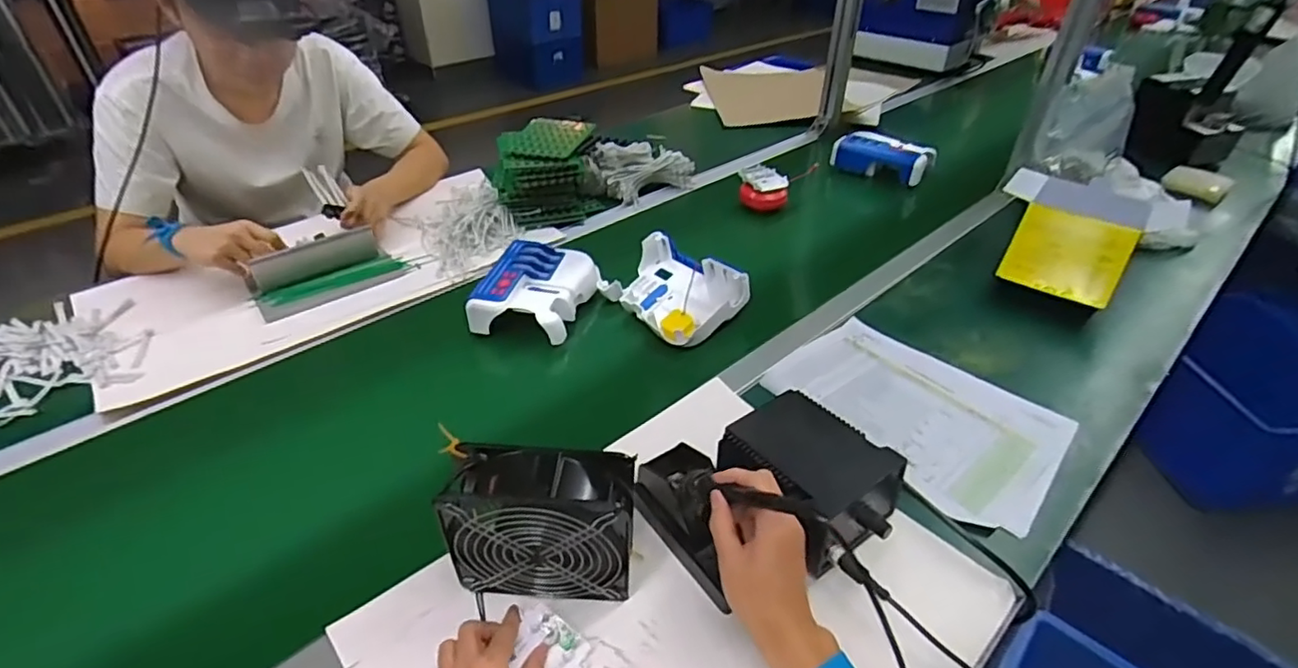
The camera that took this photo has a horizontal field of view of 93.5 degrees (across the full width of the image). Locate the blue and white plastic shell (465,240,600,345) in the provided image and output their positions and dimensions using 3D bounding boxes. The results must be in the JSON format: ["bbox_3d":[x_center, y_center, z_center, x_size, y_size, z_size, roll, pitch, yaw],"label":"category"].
[{"bbox_3d":[-0.159,-0.064,0.885,0.145,0.061,0.175,9,40,8],"label":"blue and white plastic shell"}]

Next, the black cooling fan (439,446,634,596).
[{"bbox_3d":[-0.089,0.164,0.522,0.150,0.149,0.065,2,40,0],"label":"black cooling fan"}]

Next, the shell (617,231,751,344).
[{"bbox_3d":[0.035,-0.066,0.895,0.140,0.070,0.182,-29,49,-31],"label":"shell"}]

